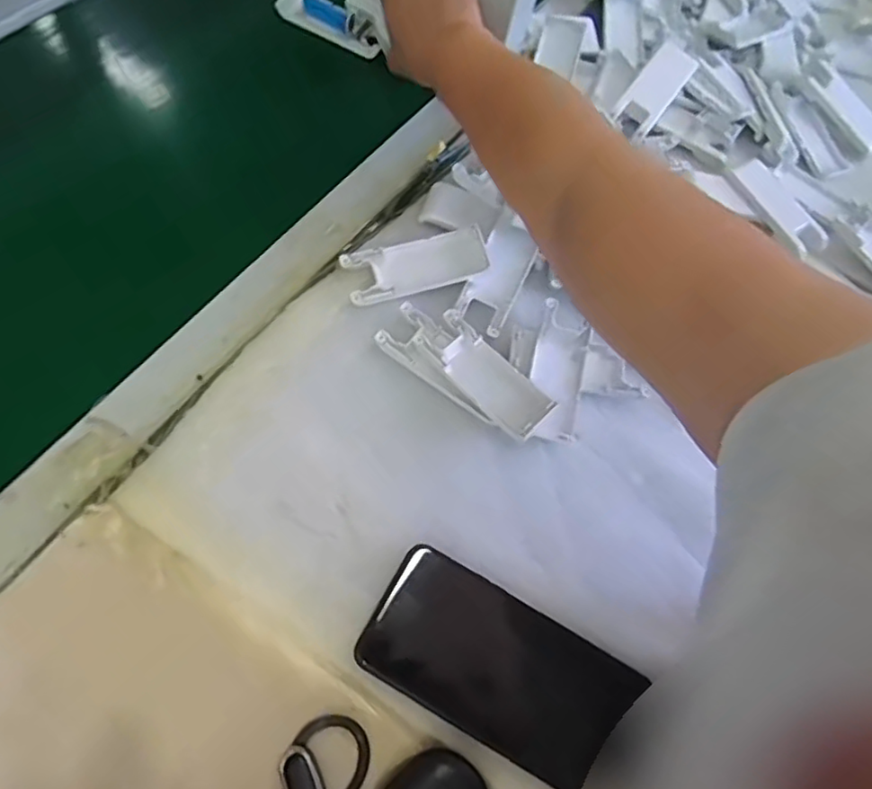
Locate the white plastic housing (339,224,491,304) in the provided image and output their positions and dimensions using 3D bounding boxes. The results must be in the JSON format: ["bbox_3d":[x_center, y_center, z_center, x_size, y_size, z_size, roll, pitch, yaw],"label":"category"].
[{"bbox_3d":[-0.014,-0.095,0.445,0.102,0.010,0.038,-16,79,-8],"label":"white plastic housing"}]

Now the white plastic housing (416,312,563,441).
[{"bbox_3d":[0.035,-0.015,0.419,0.038,0.011,0.103,-38,77,-22],"label":"white plastic housing"}]

